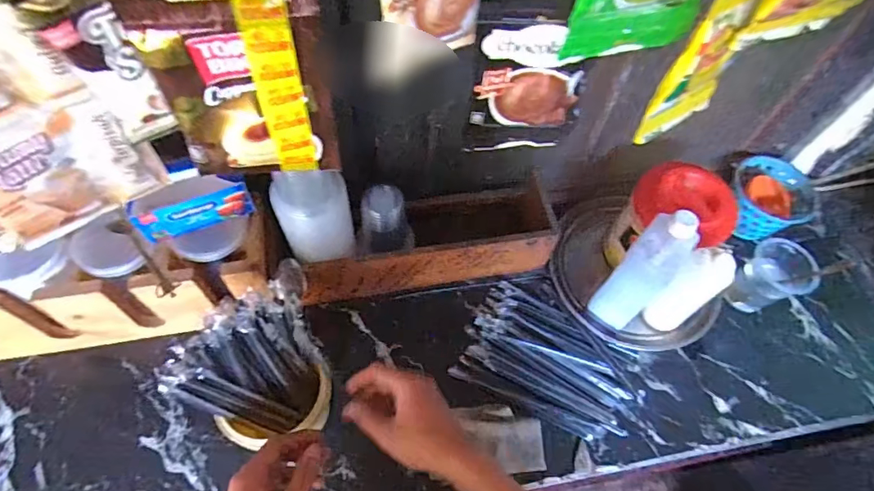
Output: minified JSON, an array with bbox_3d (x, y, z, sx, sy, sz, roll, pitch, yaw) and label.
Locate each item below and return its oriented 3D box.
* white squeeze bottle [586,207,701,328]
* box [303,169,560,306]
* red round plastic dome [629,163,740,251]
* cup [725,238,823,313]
[{"bbox_3d":[0.290,0.044,0.696,0.064,0.220,0.091,38,64,17],"label":"white squeeze bottle"},{"bbox_3d":[-0.008,-0.004,0.765,0.379,0.107,0.119,-10,61,-10],"label":"box"},{"bbox_3d":[0.369,-0.060,0.714,0.138,0.039,0.128,2,60,-3],"label":"red round plastic dome"},{"bbox_3d":[0.519,0.045,0.769,0.082,0.119,0.081,2,60,-3],"label":"cup"}]

